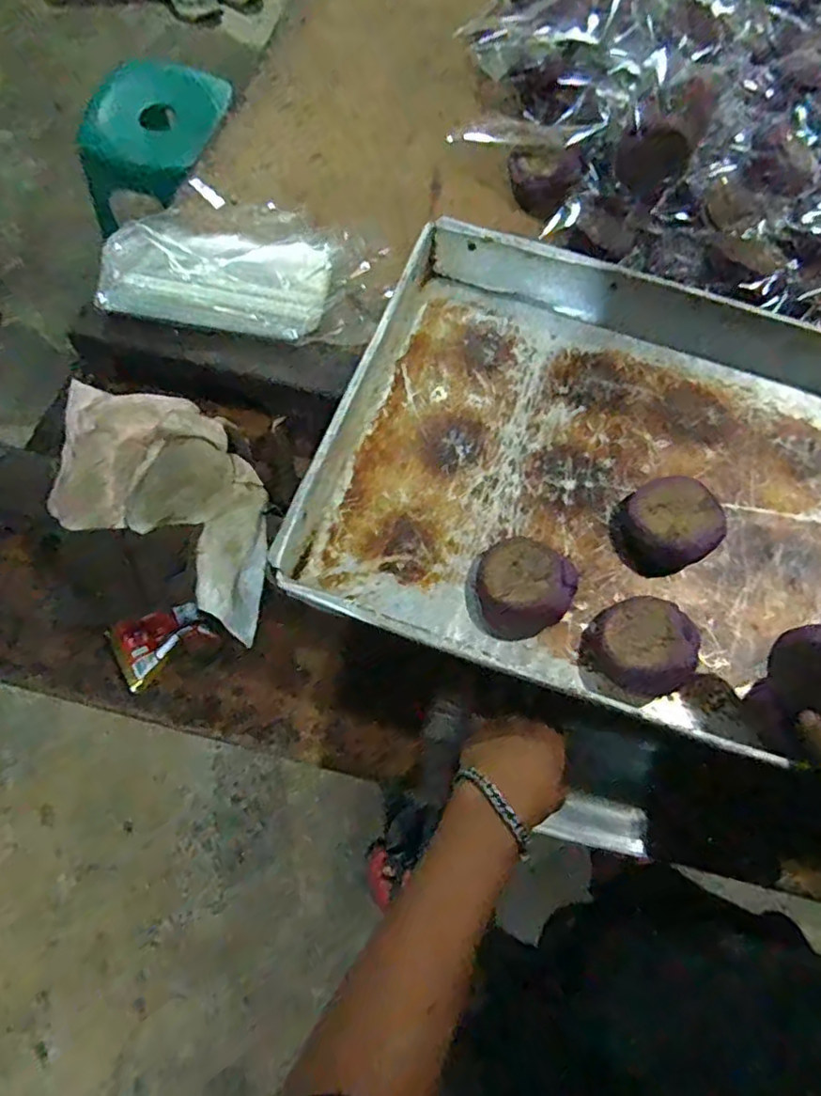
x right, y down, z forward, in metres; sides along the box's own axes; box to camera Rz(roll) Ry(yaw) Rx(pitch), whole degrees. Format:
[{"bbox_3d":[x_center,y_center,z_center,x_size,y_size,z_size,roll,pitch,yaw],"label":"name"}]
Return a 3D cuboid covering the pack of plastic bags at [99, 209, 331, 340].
[{"bbox_3d":[-0.187,-0.267,0.620,0.219,0.048,0.102,6,67,-3],"label":"pack of plastic bags"}]

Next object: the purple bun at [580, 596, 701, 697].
[{"bbox_3d":[0.188,0.073,0.500,0.078,0.035,0.083,31,68,8],"label":"purple bun"}]

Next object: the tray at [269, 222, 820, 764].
[{"bbox_3d":[0.246,-0.045,0.556,0.643,0.075,0.417,20,67,4],"label":"tray"}]

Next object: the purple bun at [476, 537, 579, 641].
[{"bbox_3d":[0.096,0.030,0.518,0.075,0.039,0.086,-8,68,-8],"label":"purple bun"}]

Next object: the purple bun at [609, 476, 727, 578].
[{"bbox_3d":[0.222,-0.018,0.551,0.083,0.048,0.079,2,67,-4],"label":"purple bun"}]

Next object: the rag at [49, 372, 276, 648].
[{"bbox_3d":[-0.202,-0.054,0.530,0.249,0.045,0.152,30,68,8],"label":"rag"}]

